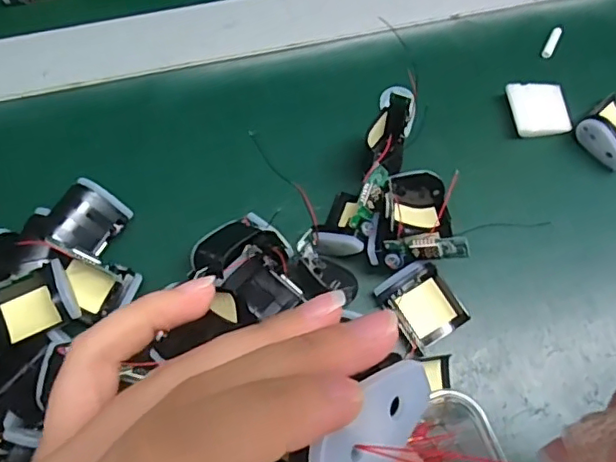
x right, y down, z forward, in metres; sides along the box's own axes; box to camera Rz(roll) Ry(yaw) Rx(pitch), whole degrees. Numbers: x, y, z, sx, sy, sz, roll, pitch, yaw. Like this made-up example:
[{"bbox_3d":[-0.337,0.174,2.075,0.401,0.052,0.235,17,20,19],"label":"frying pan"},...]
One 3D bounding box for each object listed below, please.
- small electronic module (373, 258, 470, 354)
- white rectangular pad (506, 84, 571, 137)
[{"bbox_3d":[0.063,0.039,0.304,0.037,0.018,0.041,-31,74,-11],"label":"small electronic module"},{"bbox_3d":[0.145,-0.076,0.350,0.035,0.009,0.036,-6,70,-3],"label":"white rectangular pad"}]

